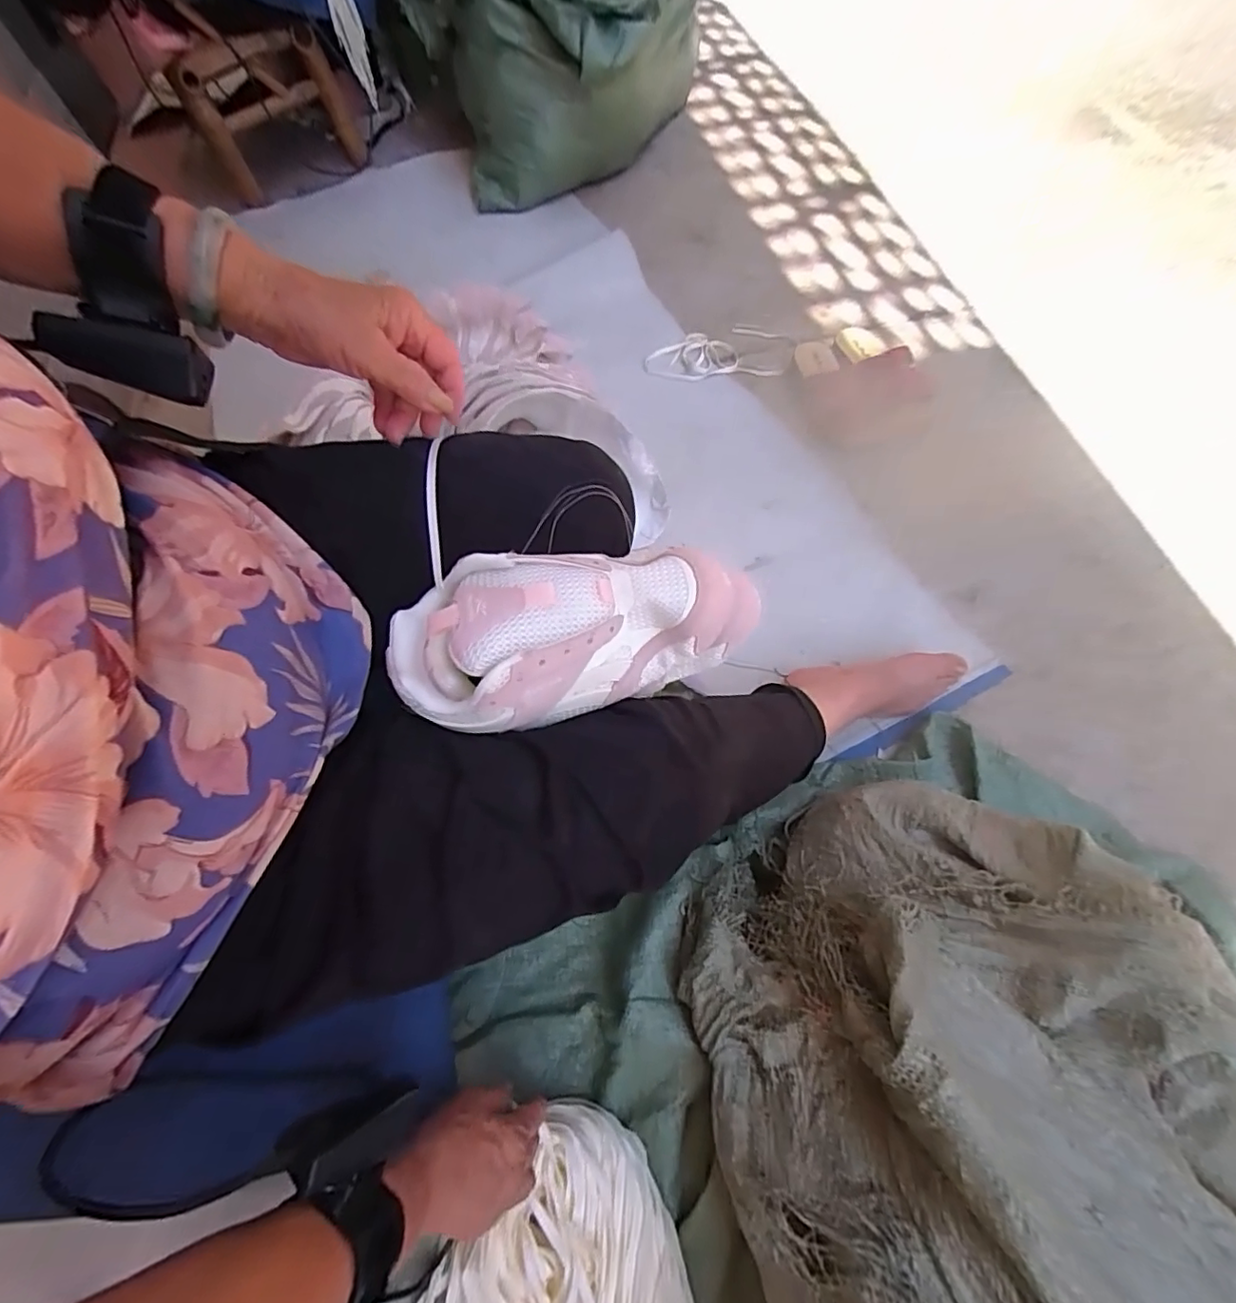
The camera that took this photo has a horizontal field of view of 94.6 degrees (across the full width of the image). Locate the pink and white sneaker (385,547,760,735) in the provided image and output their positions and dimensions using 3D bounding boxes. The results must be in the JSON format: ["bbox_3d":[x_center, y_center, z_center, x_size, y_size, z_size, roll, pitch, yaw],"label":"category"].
[{"bbox_3d":[-0.024,-0.008,0.372,0.238,0.078,0.097,-10,63,2],"label":"pink and white sneaker"}]

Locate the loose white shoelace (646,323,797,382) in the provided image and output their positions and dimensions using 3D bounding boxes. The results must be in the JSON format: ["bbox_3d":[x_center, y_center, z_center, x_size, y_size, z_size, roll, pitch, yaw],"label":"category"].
[{"bbox_3d":[0.174,-0.505,0.959,0.257,0.017,0.134,-13,66,-3],"label":"loose white shoelace"}]

